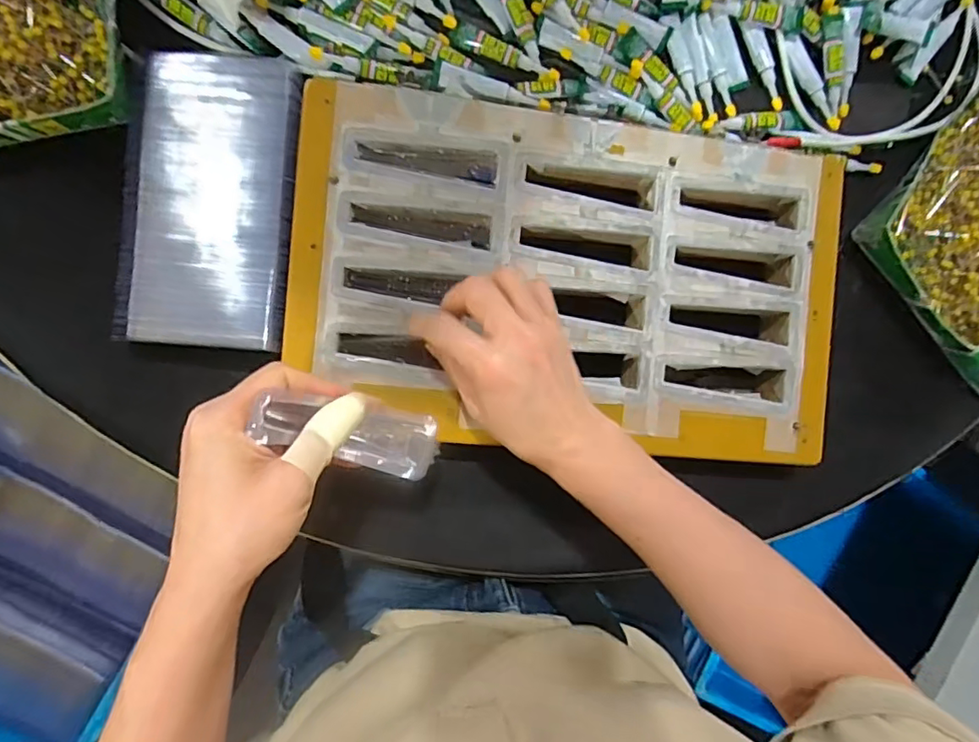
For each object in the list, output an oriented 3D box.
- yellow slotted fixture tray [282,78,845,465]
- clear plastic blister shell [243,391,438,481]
[{"bbox_3d":[0.063,-0.061,0.407,0.381,0.049,0.224,5,85,-8],"label":"yellow slotted fixture tray"},{"bbox_3d":[-0.073,0.033,0.304,0.102,0.017,0.035,19,82,-38],"label":"clear plastic blister shell"}]

